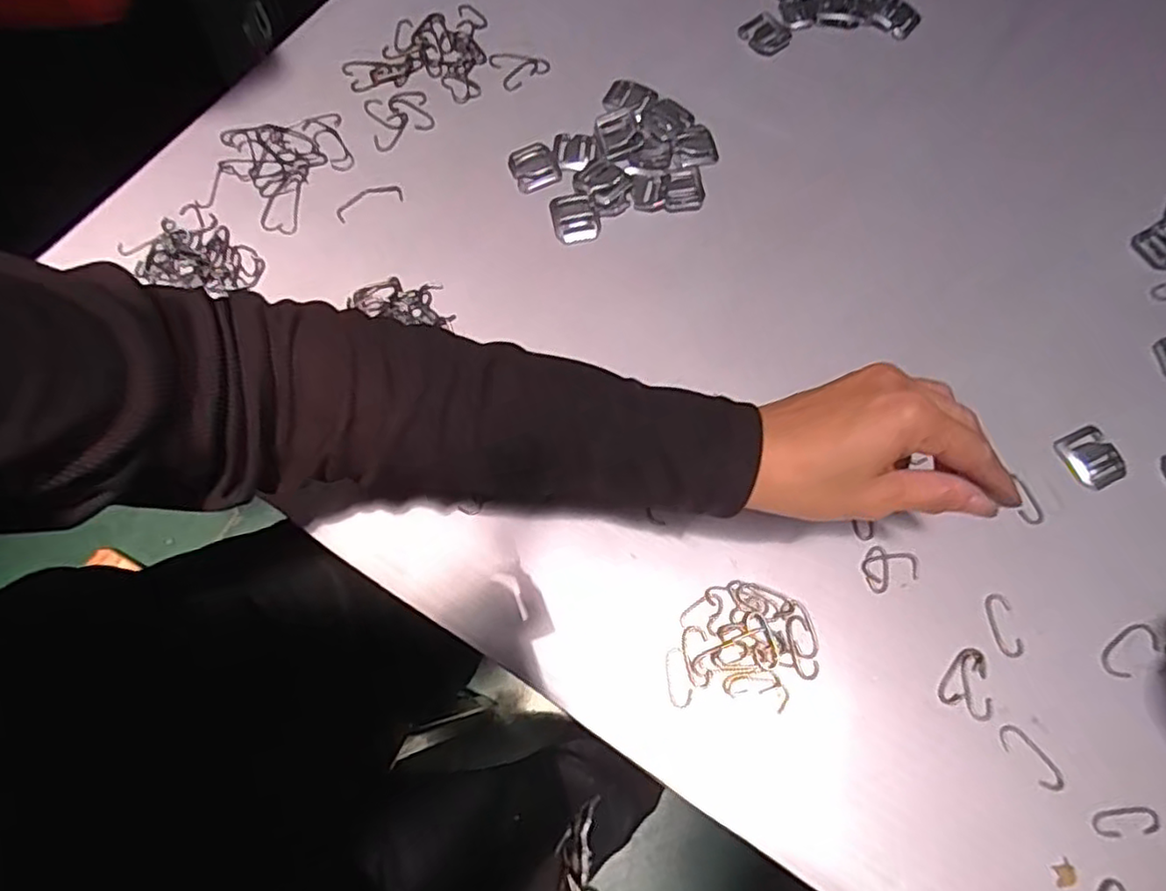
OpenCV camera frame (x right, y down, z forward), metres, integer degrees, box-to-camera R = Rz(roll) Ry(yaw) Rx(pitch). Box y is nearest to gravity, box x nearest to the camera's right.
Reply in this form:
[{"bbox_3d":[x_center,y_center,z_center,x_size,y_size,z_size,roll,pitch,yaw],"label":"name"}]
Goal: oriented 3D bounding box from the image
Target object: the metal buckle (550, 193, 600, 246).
[{"bbox_3d":[-0.006,-0.153,0.446,0.030,0.006,0.035,-15,71,-5],"label":"metal buckle"}]

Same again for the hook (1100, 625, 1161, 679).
[{"bbox_3d":[0.294,0.110,0.357,0.038,0.004,0.018,-32,74,-11],"label":"hook"}]

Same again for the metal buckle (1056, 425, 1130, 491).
[{"bbox_3d":[0.301,0.007,0.392,0.029,0.004,0.034,-25,72,-9],"label":"metal buckle"}]

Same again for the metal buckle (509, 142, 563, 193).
[{"bbox_3d":[-0.033,-0.192,0.462,0.033,0.006,0.035,-19,72,-7],"label":"metal buckle"}]

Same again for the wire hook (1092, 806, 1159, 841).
[{"bbox_3d":[0.269,0.187,0.330,0.033,0.004,0.013,-8,71,-3],"label":"wire hook"}]

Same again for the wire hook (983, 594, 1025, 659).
[{"bbox_3d":[0.229,0.098,0.362,0.014,0.004,0.034,-7,71,-2],"label":"wire hook"}]

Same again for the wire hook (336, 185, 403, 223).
[{"bbox_3d":[-0.146,-0.167,0.452,0.046,0.005,0.019,-25,73,-9],"label":"wire hook"}]

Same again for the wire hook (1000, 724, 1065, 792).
[{"bbox_3d":[0.230,0.159,0.339,0.013,0.004,0.036,-39,75,-13],"label":"wire hook"}]

